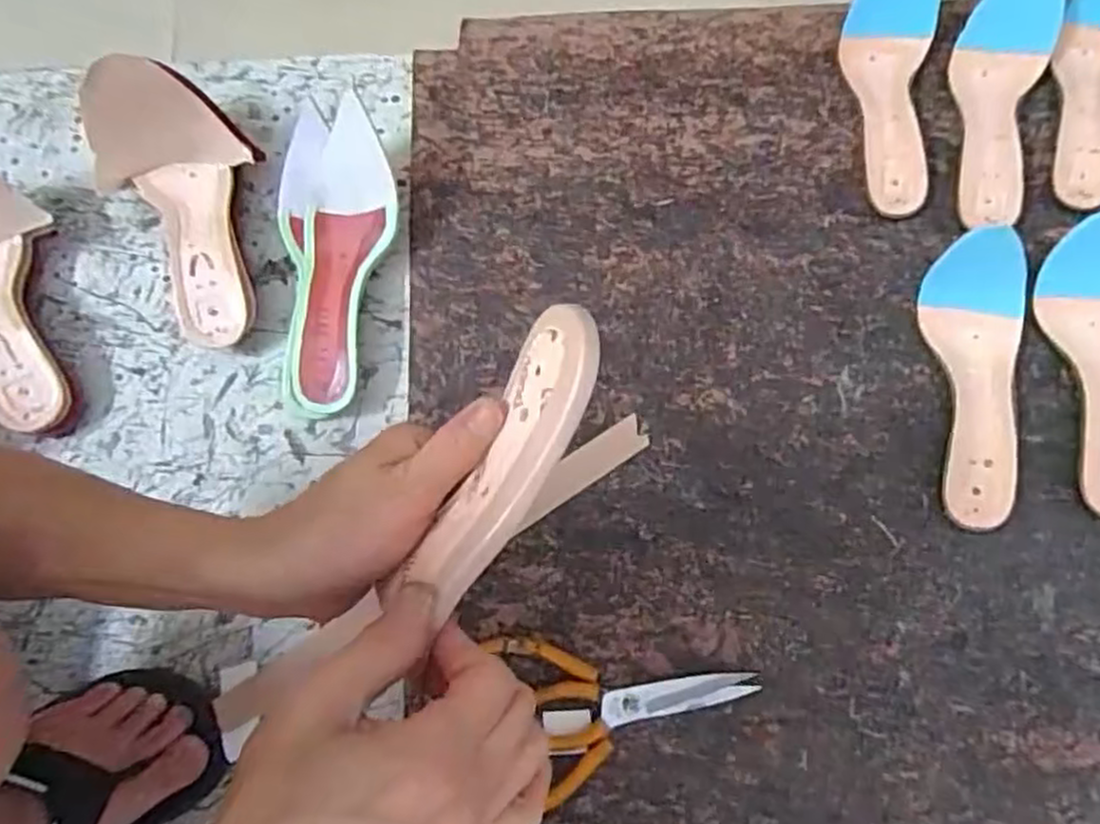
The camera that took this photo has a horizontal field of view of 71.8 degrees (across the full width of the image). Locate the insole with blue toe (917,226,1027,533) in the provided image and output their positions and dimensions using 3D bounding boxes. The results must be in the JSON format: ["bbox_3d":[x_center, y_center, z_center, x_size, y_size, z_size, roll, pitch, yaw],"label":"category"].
[{"bbox_3d":[0.325,-0.023,0.562,0.069,0.059,0.206,-2,75,1],"label":"insole with blue toe"}]

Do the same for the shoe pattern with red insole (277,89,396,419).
[{"bbox_3d":[-0.169,-0.124,0.597,0.099,0.060,0.244,-5,75,0],"label":"shoe pattern with red insole"}]

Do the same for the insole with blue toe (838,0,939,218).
[{"bbox_3d":[0.285,-0.282,0.638,0.073,0.046,0.229,10,75,4],"label":"insole with blue toe"}]

